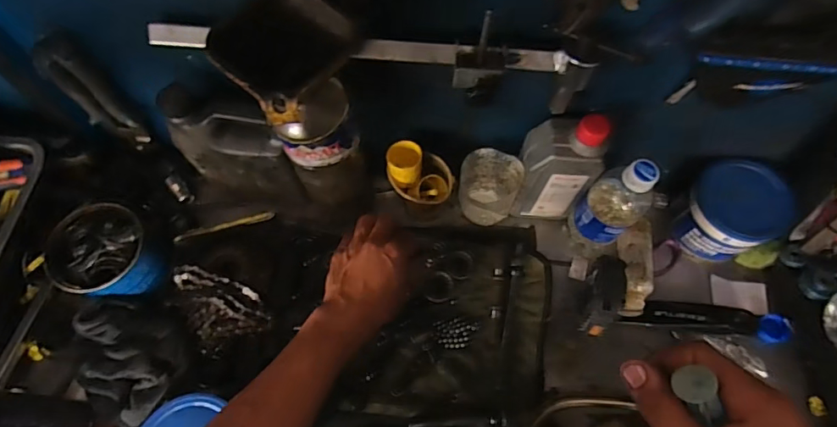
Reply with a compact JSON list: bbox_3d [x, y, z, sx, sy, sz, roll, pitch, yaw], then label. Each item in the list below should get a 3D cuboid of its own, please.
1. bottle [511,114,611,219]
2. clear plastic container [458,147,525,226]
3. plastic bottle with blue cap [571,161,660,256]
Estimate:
[{"bbox_3d":[0.159,-0.051,0.560,0.080,0.168,0.057,3,64,1],"label":"bottle"},{"bbox_3d":[0.086,-0.030,0.594,0.071,0.083,0.059,17,65,8],"label":"clear plastic container"},{"bbox_3d":[0.224,-0.008,0.557,0.066,0.165,0.059,41,71,17],"label":"plastic bottle with blue cap"}]

